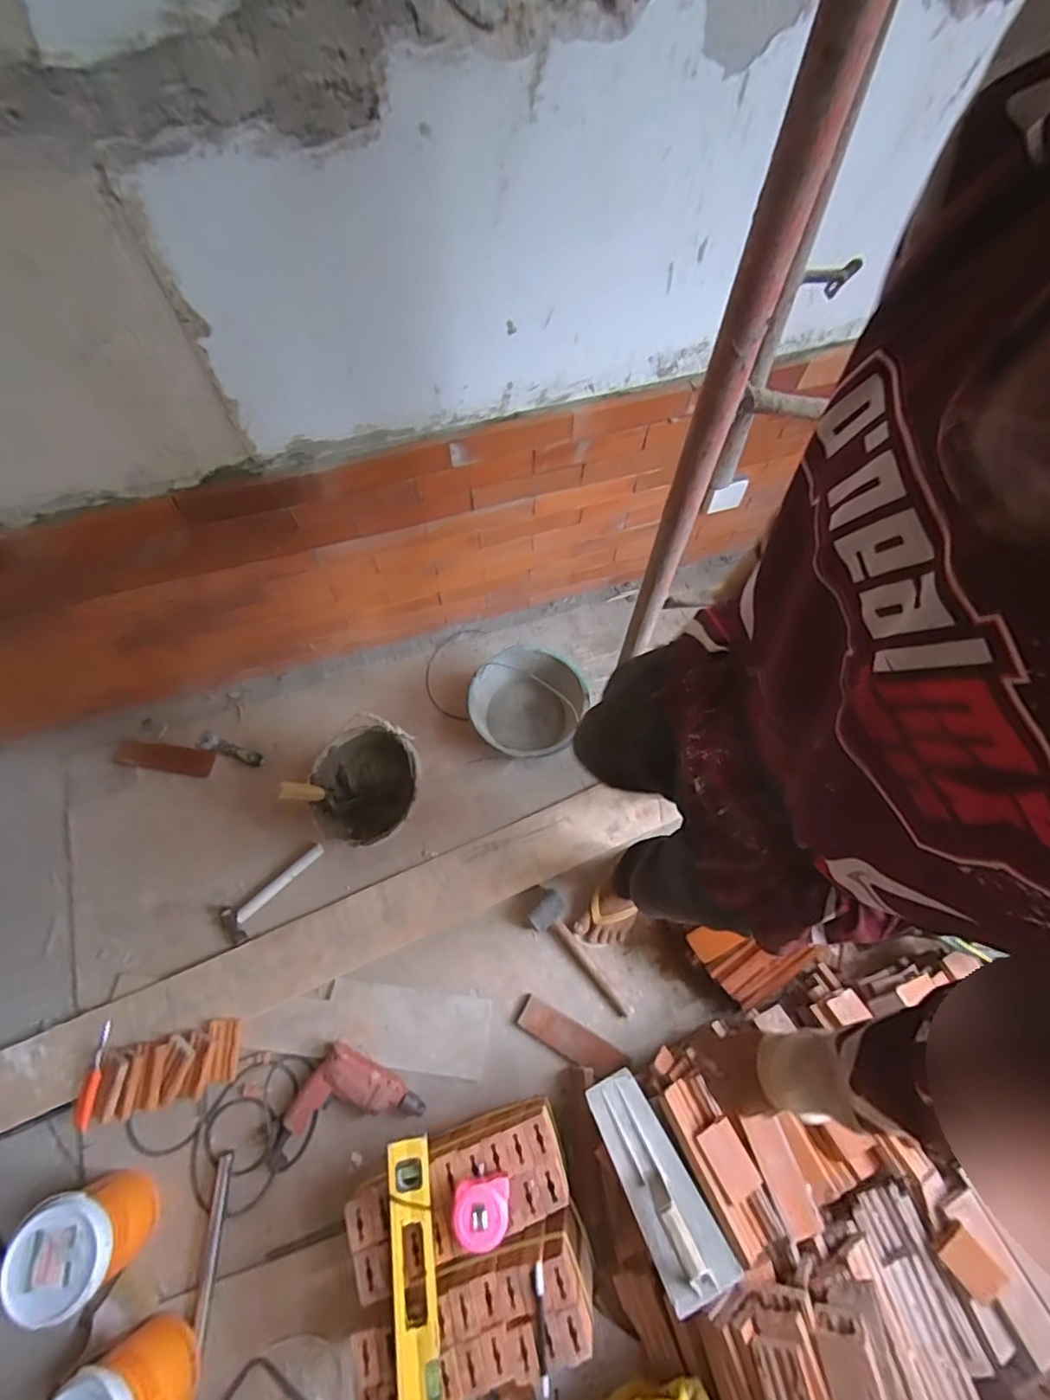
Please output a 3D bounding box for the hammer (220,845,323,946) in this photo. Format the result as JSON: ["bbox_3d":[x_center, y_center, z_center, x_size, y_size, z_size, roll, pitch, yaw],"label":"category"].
[{"bbox_3d":[-0.552,0.425,1.269,0.253,0.020,0.079,-36,73,-16],"label":"hammer"}]

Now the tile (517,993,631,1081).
[{"bbox_3d":[0.094,0.697,1.169,0.224,0.017,0.061,28,69,9],"label":"tile"}]

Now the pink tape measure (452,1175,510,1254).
[{"bbox_3d":[-0.066,0.781,0.869,0.083,0.037,0.083,-1,68,-1],"label":"pink tape measure"}]

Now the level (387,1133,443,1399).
[{"bbox_3d":[-0.159,0.894,0.826,0.063,0.032,0.426,-8,68,-4],"label":"level"}]

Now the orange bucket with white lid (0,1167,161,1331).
[{"bbox_3d":[-0.761,0.927,0.985,0.161,0.155,0.155,1,67,-2],"label":"orange bucket with white lid"}]

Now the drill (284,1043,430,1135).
[{"bbox_3d":[-0.336,0.747,1.109,0.254,0.059,0.133,-6,67,-5],"label":"drill"}]

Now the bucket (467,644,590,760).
[{"bbox_3d":[0.005,0.021,1.365,0.245,0.192,0.258,1,67,-2],"label":"bucket"}]

